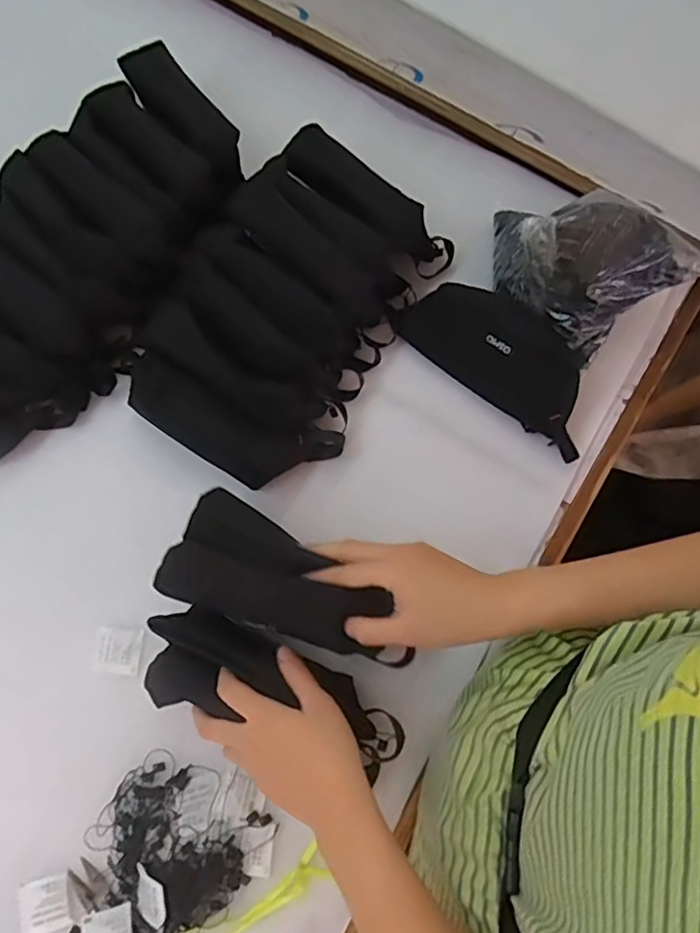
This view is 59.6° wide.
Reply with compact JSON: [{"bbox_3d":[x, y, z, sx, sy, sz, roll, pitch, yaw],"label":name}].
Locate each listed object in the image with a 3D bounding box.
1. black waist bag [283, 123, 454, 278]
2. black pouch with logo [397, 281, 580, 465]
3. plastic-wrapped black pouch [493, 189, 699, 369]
[{"bbox_3d":[0.022,-0.273,0.629,0.206,0.059,0.064,35,76,-8],"label":"black waist bag"},{"bbox_3d":[0.158,-0.111,0.621,0.220,0.058,0.084,37,76,8],"label":"black pouch with logo"},{"bbox_3d":[0.229,-0.202,0.600,0.199,0.096,0.130,34,76,7],"label":"plastic-wrapped black pouch"}]

